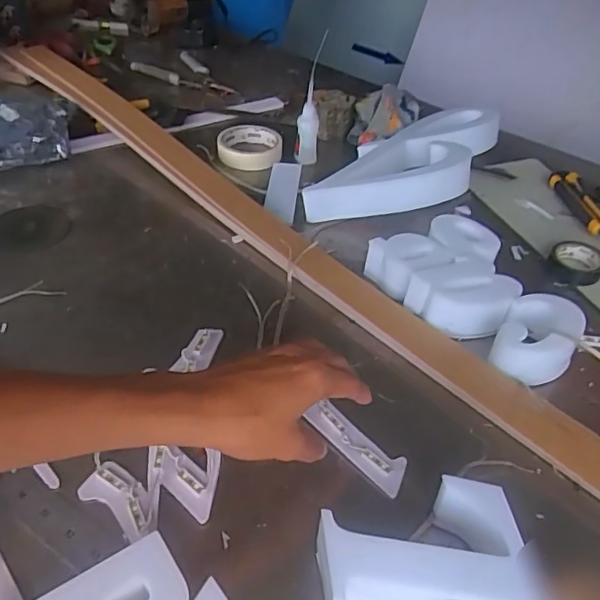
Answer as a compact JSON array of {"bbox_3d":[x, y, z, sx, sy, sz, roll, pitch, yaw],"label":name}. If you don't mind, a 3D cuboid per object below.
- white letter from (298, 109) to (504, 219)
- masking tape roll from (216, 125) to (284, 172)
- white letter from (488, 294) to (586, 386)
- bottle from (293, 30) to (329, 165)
[{"bbox_3d":[0.151,-0.175,0.721,0.144,0.064,0.290,28,47,25],"label":"white letter"},{"bbox_3d":[-0.071,-0.216,0.793,0.087,0.021,0.087,3,41,-2],"label":"masking tape roll"},{"bbox_3d":[0.213,0.037,0.508,0.062,0.049,0.085,25,45,21],"label":"white letter"},{"bbox_3d":[0.012,-0.262,0.748,0.031,0.164,0.024,3,41,-2],"label":"bottle"}]

